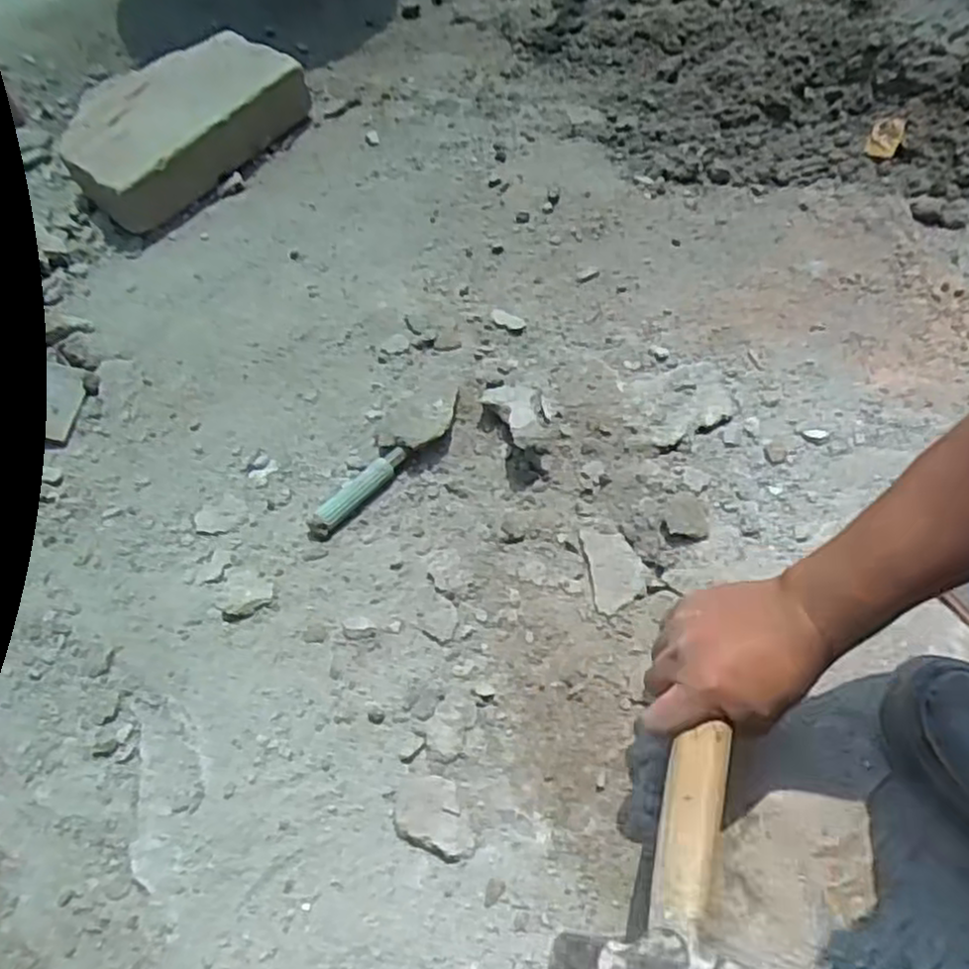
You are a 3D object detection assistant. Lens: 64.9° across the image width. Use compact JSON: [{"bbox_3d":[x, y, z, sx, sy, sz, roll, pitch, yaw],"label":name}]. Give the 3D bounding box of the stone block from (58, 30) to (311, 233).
[{"bbox_3d":[-0.410,-0.481,1.002,0.208,0.074,0.307,34,65,17],"label":"stone block"}]

